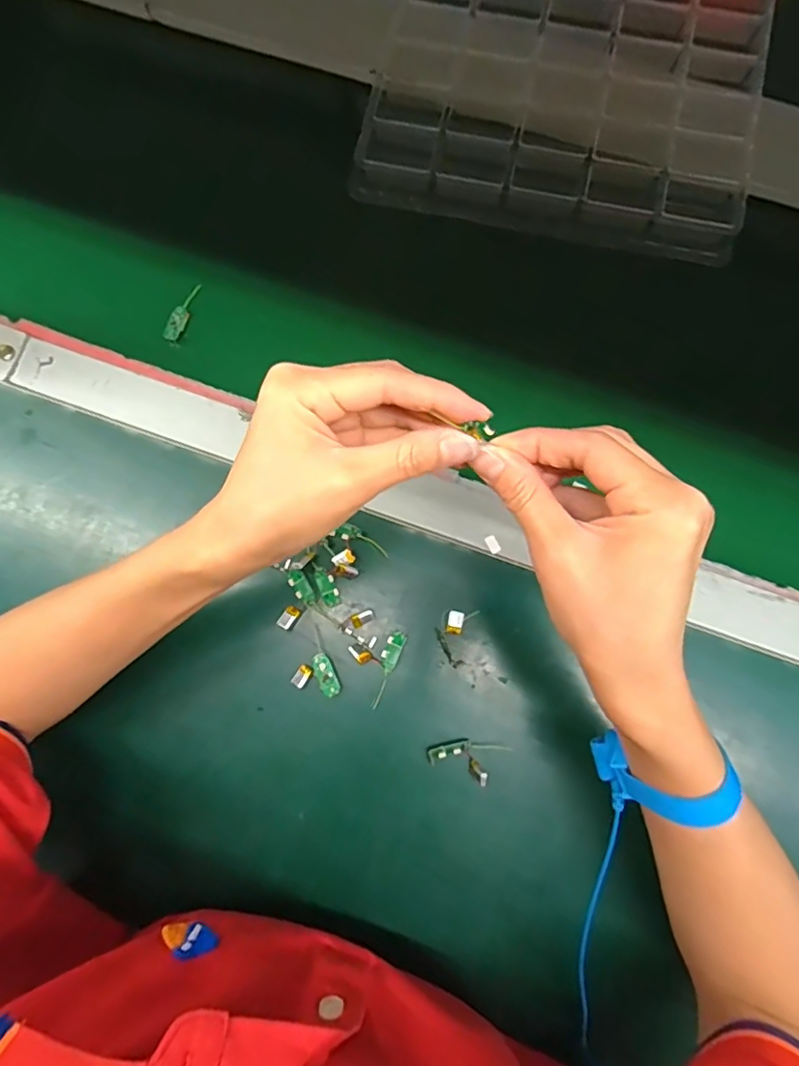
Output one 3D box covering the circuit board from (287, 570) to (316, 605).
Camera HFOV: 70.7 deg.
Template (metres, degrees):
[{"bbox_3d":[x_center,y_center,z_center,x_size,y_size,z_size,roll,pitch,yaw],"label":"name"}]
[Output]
[{"bbox_3d":[-0.068,0.037,0.385,0.011,0.004,0.026,-34,82,-5],"label":"circuit board"}]

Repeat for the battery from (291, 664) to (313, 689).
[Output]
[{"bbox_3d":[-0.065,0.096,0.376,0.010,0.004,0.016,33,80,7],"label":"battery"}]

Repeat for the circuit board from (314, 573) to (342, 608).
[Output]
[{"bbox_3d":[-0.049,0.038,0.386,0.012,0.004,0.026,-25,82,-4],"label":"circuit board"}]

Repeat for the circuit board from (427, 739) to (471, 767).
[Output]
[{"bbox_3d":[0.032,0.141,0.366,0.029,0.004,0.010,-16,81,-2],"label":"circuit board"}]

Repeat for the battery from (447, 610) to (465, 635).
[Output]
[{"bbox_3d":[0.038,0.060,0.380,0.010,0.004,0.016,14,78,3],"label":"battery"}]

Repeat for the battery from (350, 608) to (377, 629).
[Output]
[{"bbox_3d":[-0.025,0.057,0.381,0.017,0.004,0.009,-29,80,-6],"label":"battery"}]

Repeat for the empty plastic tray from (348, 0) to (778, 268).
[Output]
[{"bbox_3d":[0.133,-0.355,0.454,0.297,0.044,0.238,14,81,2],"label":"empty plastic tray"}]

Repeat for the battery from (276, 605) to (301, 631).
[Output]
[{"bbox_3d":[-0.075,0.057,0.381,0.010,0.004,0.016,34,80,7],"label":"battery"}]

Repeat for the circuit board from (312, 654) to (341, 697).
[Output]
[{"bbox_3d":[-0.048,0.094,0.370,0.012,0.007,0.030,-24,92,-5],"label":"circuit board"}]

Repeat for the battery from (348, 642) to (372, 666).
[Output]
[{"bbox_3d":[-0.026,0.081,0.377,0.010,0.004,0.016,-37,80,-7],"label":"battery"}]

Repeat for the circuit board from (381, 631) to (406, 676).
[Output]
[{"bbox_3d":[-0.005,0.080,0.378,0.012,0.004,0.029,25,82,4],"label":"circuit board"}]

